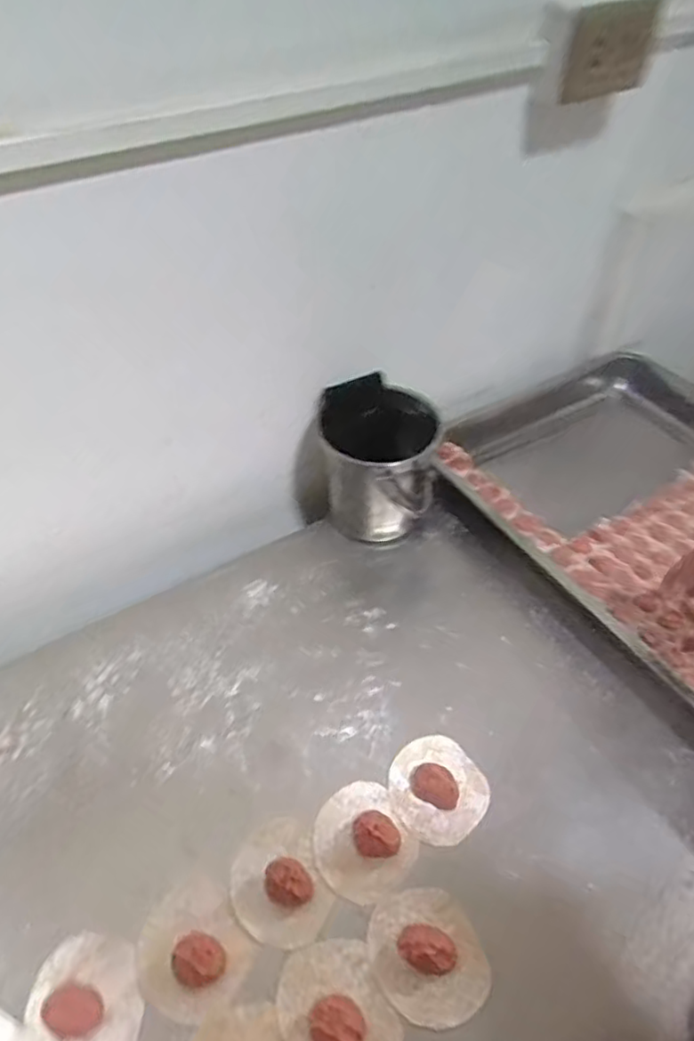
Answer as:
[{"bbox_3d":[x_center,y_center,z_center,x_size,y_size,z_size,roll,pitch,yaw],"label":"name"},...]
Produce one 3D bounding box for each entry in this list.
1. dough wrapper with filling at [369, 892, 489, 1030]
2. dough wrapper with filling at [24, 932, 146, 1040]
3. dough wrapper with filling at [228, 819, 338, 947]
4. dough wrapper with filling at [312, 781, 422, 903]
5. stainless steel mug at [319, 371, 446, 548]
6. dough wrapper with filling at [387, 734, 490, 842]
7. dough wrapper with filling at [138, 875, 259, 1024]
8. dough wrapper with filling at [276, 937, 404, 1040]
[{"bbox_3d":[0.058,0.307,0.471,0.076,0.024,0.085,-23,50,-20],"label":"dough wrapper with filling"},{"bbox_3d":[-0.182,0.334,0.455,0.074,0.013,0.089,-19,49,-17],"label":"dough wrapper with filling"},{"bbox_3d":[-0.054,0.274,0.505,0.071,0.021,0.088,-18,49,-16],"label":"dough wrapper with filling"},{"bbox_3d":[0.011,0.252,0.526,0.076,0.021,0.083,0,46,0],"label":"dough wrapper with filling"},{"bbox_3d":[0.034,-0.058,0.734,0.119,0.153,0.118,1,46,1],"label":"stainless steel mug"},{"bbox_3d":[0.076,0.218,0.553,0.081,0.027,0.082,0,46,0],"label":"dough wrapper with filling"},{"bbox_3d":[-0.113,0.304,0.476,0.074,0.022,0.084,-31,54,-26],"label":"dough wrapper with filling"},{"bbox_3d":[-0.009,0.333,0.450,0.073,0.018,0.086,-22,50,-20],"label":"dough wrapper with filling"}]

